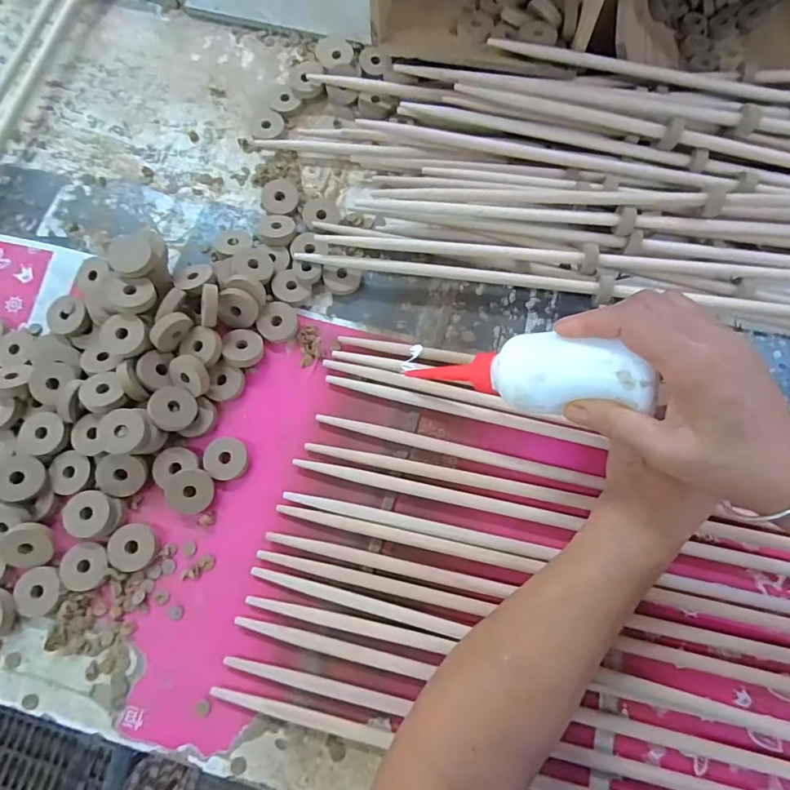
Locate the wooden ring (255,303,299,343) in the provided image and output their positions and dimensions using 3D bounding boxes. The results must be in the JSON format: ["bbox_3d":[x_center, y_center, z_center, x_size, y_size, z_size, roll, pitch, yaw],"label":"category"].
[{"bbox_3d":[-0.104,-0.064,0.417,0.035,0.007,0.035,-11,97,-7],"label":"wooden ring"}]

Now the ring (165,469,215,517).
[{"bbox_3d":[-0.163,0.077,0.374,0.035,0.005,0.035,1,85,-15],"label":"ring"}]

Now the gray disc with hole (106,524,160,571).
[{"bbox_3d":[-0.203,0.118,0.365,0.034,0.007,0.035,0,74,-1],"label":"gray disc with hole"}]

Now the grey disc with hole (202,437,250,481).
[{"bbox_3d":[-0.137,0.051,0.382,0.033,0.005,0.035,0,74,-1],"label":"grey disc with hole"}]

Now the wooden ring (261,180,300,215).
[{"bbox_3d":[-0.110,-0.190,0.452,0.036,0.011,0.034,0,74,-1],"label":"wooden ring"}]

